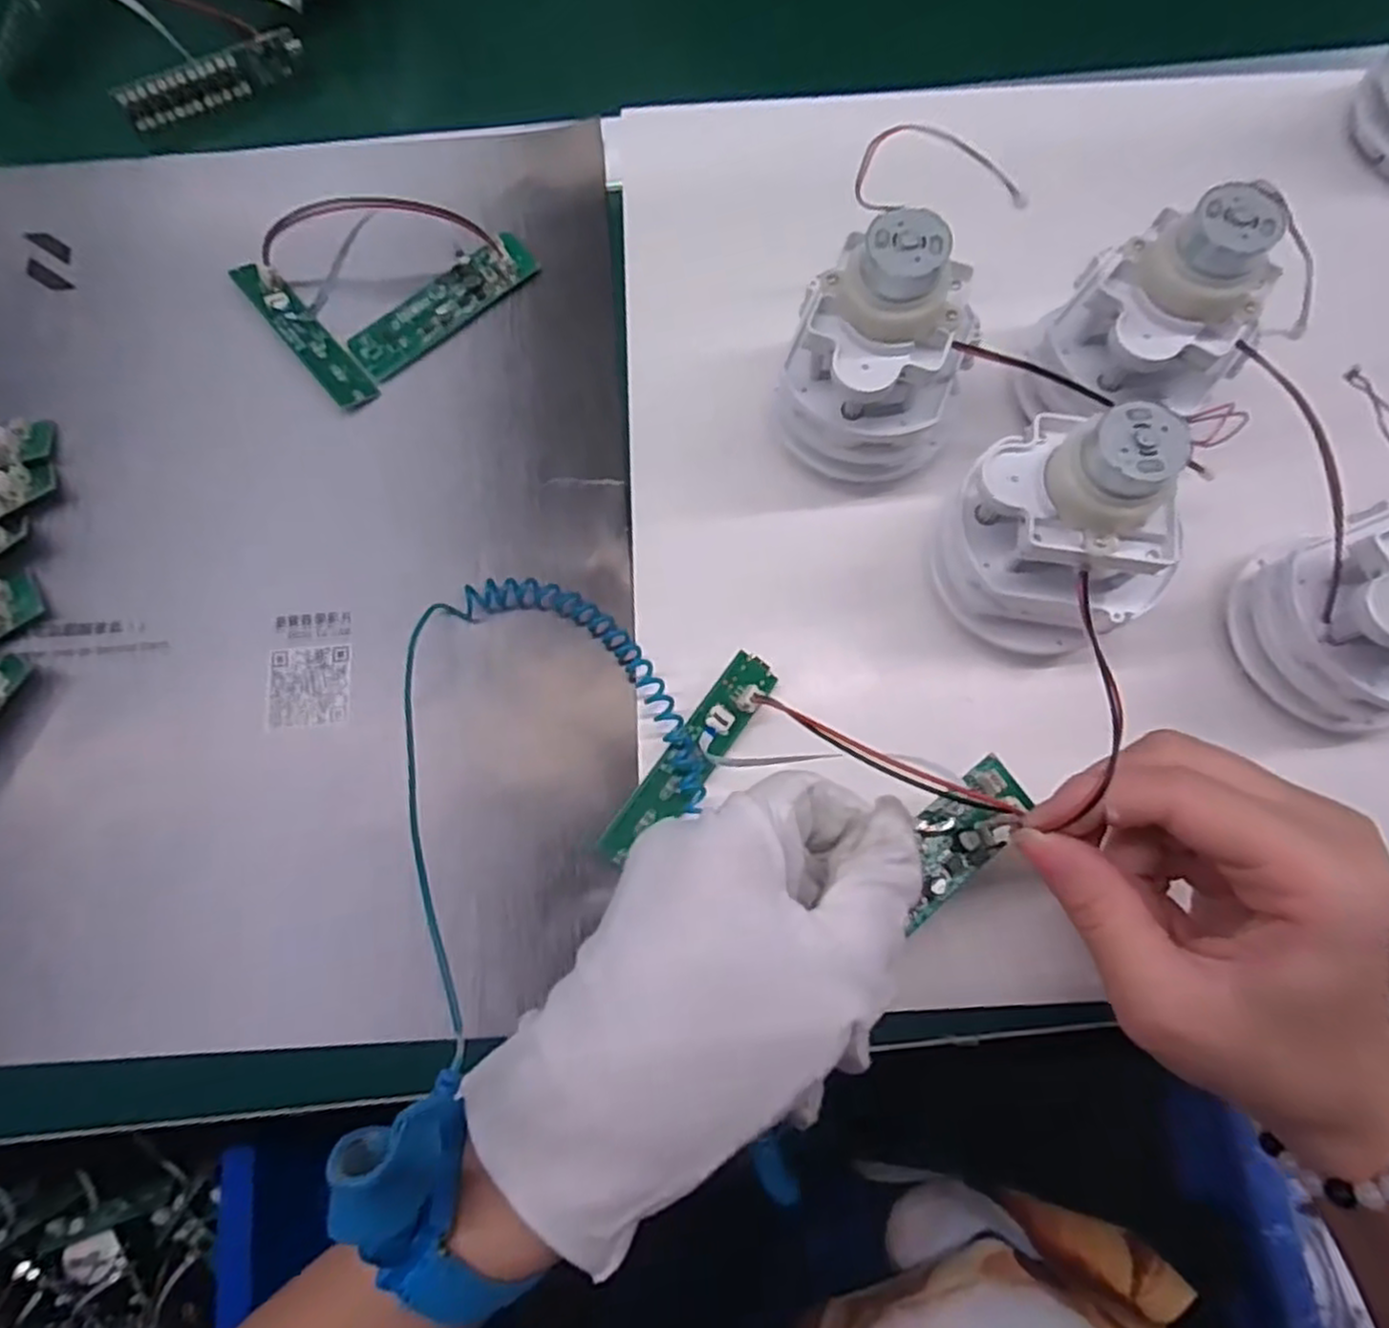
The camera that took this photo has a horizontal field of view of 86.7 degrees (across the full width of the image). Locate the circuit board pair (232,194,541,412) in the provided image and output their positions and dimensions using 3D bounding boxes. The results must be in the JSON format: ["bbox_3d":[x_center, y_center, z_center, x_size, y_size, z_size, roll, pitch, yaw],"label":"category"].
[{"bbox_3d":[-0.130,-0.165,0.294,0.098,0.034,0.083,-42,77,-10],"label":"circuit board pair"}]

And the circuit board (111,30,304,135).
[{"bbox_3d":[-0.218,-0.265,0.334,0.081,0.015,0.008,-27,75,-6],"label":"circuit board"}]

